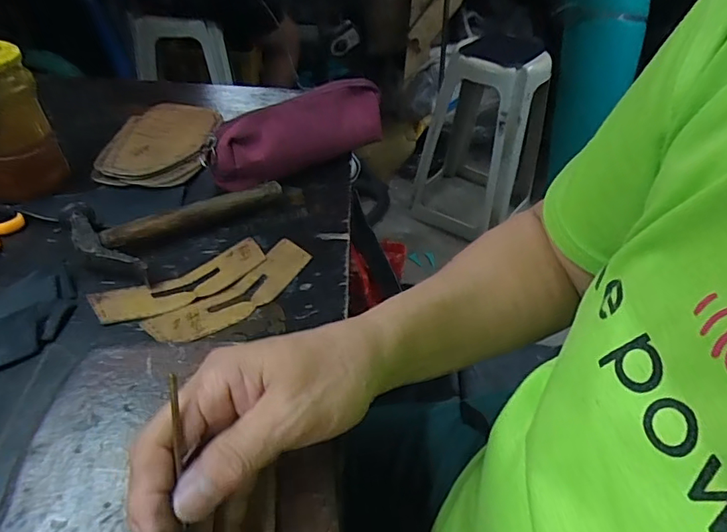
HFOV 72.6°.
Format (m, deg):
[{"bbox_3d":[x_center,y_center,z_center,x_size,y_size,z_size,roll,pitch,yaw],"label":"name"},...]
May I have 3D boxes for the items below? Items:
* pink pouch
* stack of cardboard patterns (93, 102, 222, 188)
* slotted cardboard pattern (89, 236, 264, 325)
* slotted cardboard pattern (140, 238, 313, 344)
[{"bbox_3d":[-0.057,-0.143,0.531,0.222,0.073,0.047,-29,51,-31],"label":"pink pouch"},{"bbox_3d":[-0.226,-0.145,0.564,0.120,0.016,0.181,-1,42,-5],"label":"stack of cardboard patterns"},{"bbox_3d":[-0.147,0.012,0.408,0.137,0.004,0.047,-23,48,-26],"label":"slotted cardboard pattern"},{"bbox_3d":[-0.101,0.021,0.404,0.046,0.006,0.142,34,50,30],"label":"slotted cardboard pattern"}]

